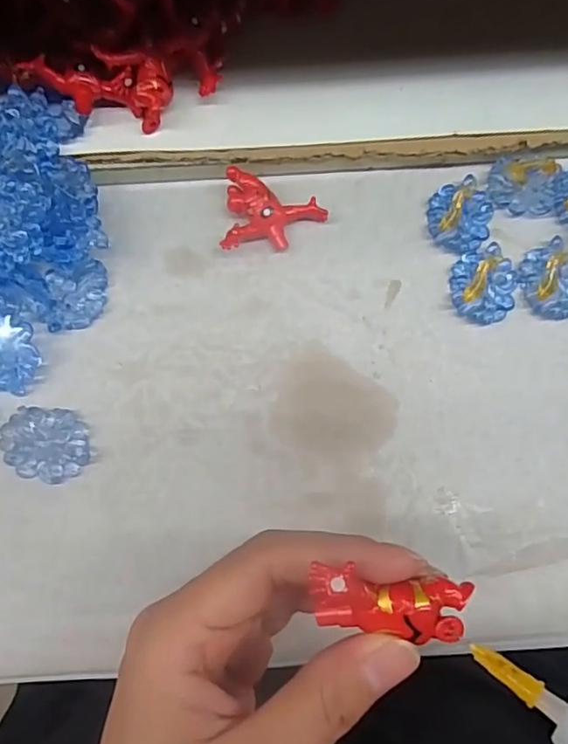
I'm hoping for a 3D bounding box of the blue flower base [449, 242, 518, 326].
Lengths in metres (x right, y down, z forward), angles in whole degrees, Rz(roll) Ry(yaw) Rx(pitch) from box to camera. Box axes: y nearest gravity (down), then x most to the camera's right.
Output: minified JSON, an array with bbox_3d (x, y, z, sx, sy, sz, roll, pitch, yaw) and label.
[{"bbox_3d":[0.093,-0.041,0.241,0.035,0.012,0.032,0,78,-1],"label":"blue flower base"}]

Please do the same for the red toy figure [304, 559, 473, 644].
[{"bbox_3d":[0.027,0.061,0.140,0.047,0.014,0.017,15,78,-17],"label":"red toy figure"}]

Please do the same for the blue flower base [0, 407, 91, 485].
[{"bbox_3d":[-0.102,0.031,0.225,0.036,0.004,0.030,10,78,1],"label":"blue flower base"}]

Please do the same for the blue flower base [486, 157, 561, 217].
[{"bbox_3d":[0.114,-0.090,0.253,0.031,0.007,0.028,12,78,2],"label":"blue flower base"}]

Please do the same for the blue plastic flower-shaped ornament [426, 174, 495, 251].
[{"bbox_3d":[0.084,-0.075,0.249,0.032,0.012,0.035,0,78,-1],"label":"blue plastic flower-shaped ornament"}]

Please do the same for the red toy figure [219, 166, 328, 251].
[{"bbox_3d":[-0.004,-0.073,0.244,0.046,0.010,0.035,4,78,0],"label":"red toy figure"}]

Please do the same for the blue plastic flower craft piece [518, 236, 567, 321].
[{"bbox_3d":[0.126,-0.043,0.242,0.031,0.011,0.034,-25,79,-6],"label":"blue plastic flower craft piece"}]

